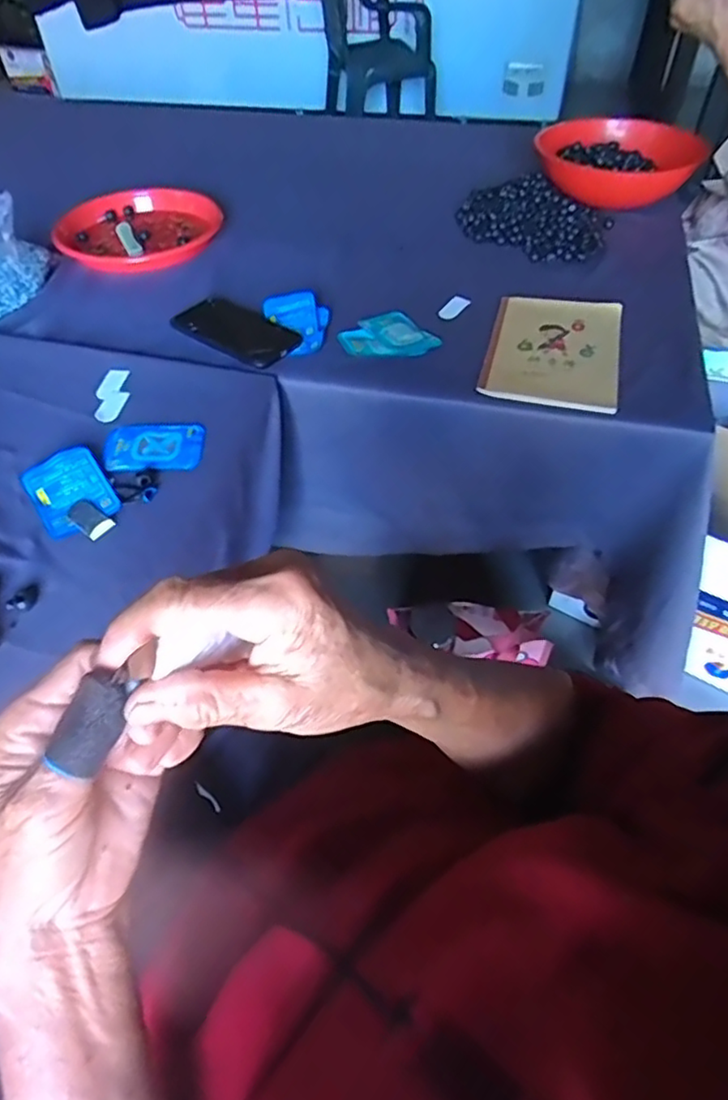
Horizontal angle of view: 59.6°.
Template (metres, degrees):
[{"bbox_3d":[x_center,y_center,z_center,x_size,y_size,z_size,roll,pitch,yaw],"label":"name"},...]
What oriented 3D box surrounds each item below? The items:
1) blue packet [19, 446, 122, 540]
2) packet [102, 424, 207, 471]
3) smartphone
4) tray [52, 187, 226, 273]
[{"bbox_3d":[-0.271,-0.057,0.587,0.068,0.016,0.096,-30,56,-22],"label":"blue packet"},{"bbox_3d":[-0.209,-0.102,0.632,0.098,0.005,0.070,-2,50,0],"label":"packet"},{"bbox_3d":[-0.154,-0.264,0.764,0.161,0.009,0.086,31,57,24],"label":"smartphone"},{"bbox_3d":[-0.328,-0.470,0.929,0.233,0.039,0.189,-5,50,-3],"label":"tray"}]

